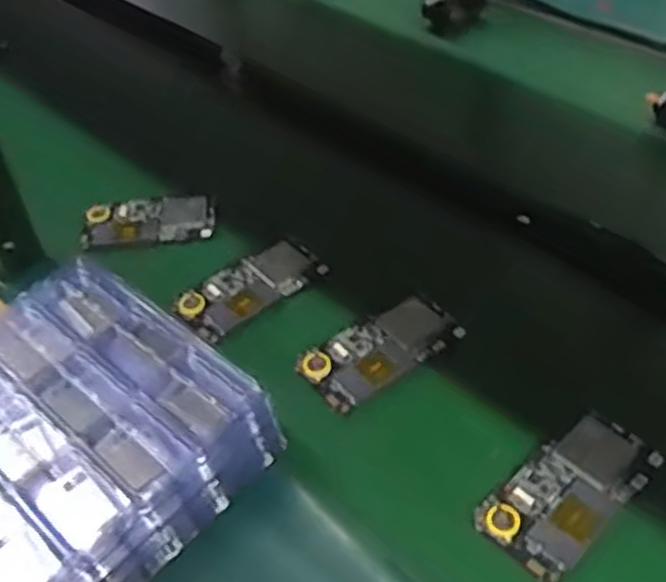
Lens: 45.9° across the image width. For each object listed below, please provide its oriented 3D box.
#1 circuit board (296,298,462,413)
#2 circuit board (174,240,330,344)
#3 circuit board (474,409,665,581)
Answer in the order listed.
[{"bbox_3d":[0.037,0.041,0.598,0.121,0.011,0.060,-29,51,-23],"label":"circuit board"},{"bbox_3d":[-0.068,-0.005,0.660,0.119,0.014,0.061,-30,51,-24],"label":"circuit board"},{"bbox_3d":[0.153,0.127,0.506,0.122,0.006,0.062,-35,55,-25],"label":"circuit board"}]

